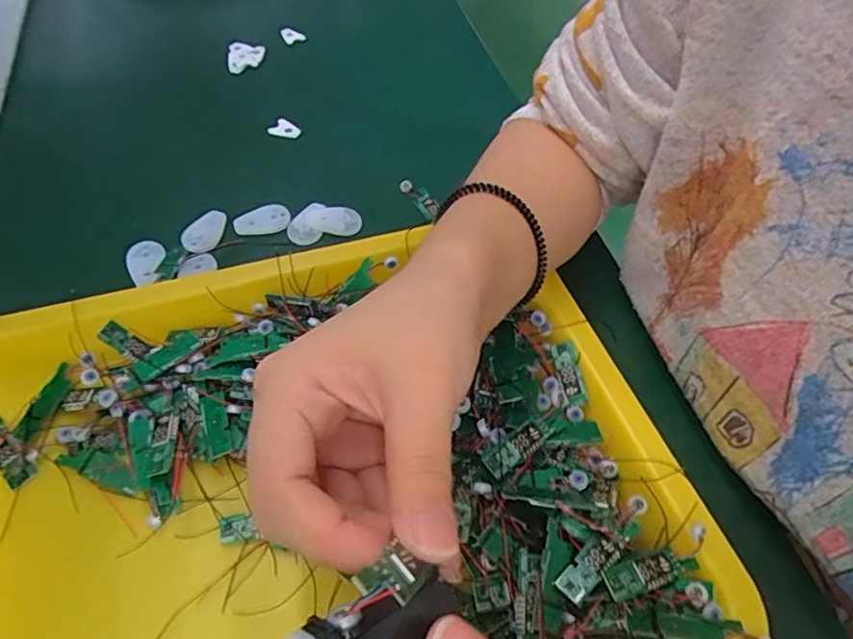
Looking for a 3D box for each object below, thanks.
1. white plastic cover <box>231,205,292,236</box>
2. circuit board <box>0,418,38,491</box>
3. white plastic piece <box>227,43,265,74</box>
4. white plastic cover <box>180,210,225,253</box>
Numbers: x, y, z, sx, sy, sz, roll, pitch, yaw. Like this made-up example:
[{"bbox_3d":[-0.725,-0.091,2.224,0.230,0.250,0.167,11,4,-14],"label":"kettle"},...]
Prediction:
[{"bbox_3d":[-0.109,-0.066,0.383,0.036,0.006,0.017,-16,55,-14],"label":"white plastic cover"},{"bbox_3d":[-0.203,0.062,0.278,0.043,0.004,0.012,38,61,24],"label":"circuit board"},{"bbox_3d":[-0.157,-0.228,0.505,0.029,0.006,0.033,0,65,-11],"label":"white plastic piece"},{"bbox_3d":[-0.141,-0.058,0.371,0.018,0.008,0.034,23,56,14],"label":"white plastic cover"}]

